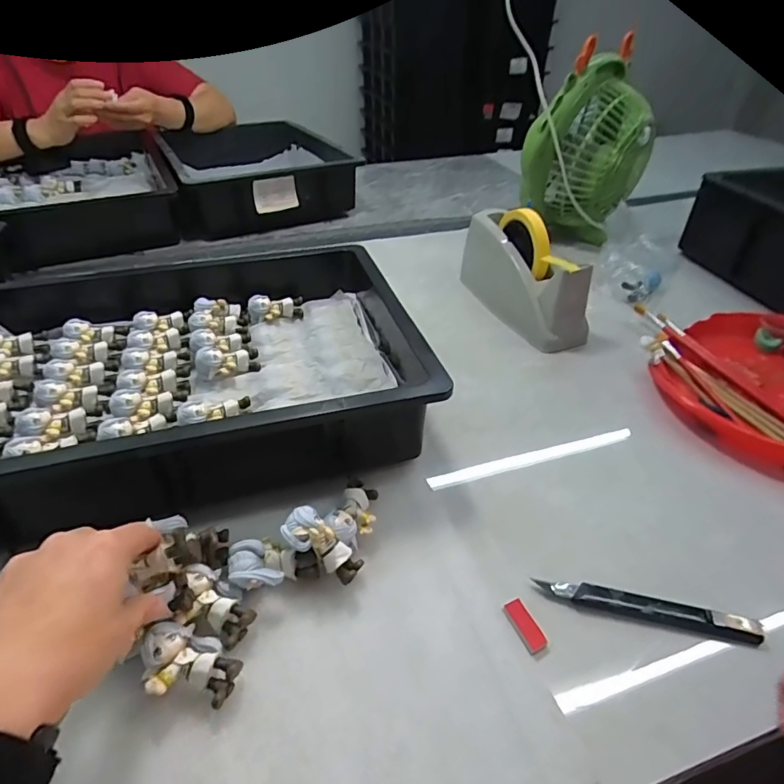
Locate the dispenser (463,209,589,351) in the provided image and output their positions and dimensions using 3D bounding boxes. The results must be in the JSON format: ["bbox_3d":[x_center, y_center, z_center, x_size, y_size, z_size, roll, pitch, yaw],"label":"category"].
[{"bbox_3d":[0.168,-0.157,0.643,0.068,0.119,0.214,-15,42,-18],"label":"dispenser"}]

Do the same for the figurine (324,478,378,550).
[{"bbox_3d":[-0.029,0.096,0.391,0.033,0.026,0.059,13,41,15],"label":"figurine"}]

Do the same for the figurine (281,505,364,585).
[{"bbox_3d":[-0.046,0.106,0.347,0.061,0.022,0.027,43,46,-3],"label":"figurine"}]

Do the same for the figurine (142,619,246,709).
[{"bbox_3d":[-0.124,0.167,0.302,0.058,0.025,0.041,18,43,20],"label":"figurine"}]

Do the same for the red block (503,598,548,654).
[{"bbox_3d":[0.091,0.159,0.337,0.014,0.006,0.034,-17,42,-20],"label":"red block"}]

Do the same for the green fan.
[{"bbox_3d":[0.301,-0.357,0.773,0.166,0.272,0.179,18,42,20],"label":"green fan"}]

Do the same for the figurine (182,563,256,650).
[{"bbox_3d":[-0.120,0.144,0.332,0.058,0.020,0.035,43,52,20],"label":"figurine"}]

